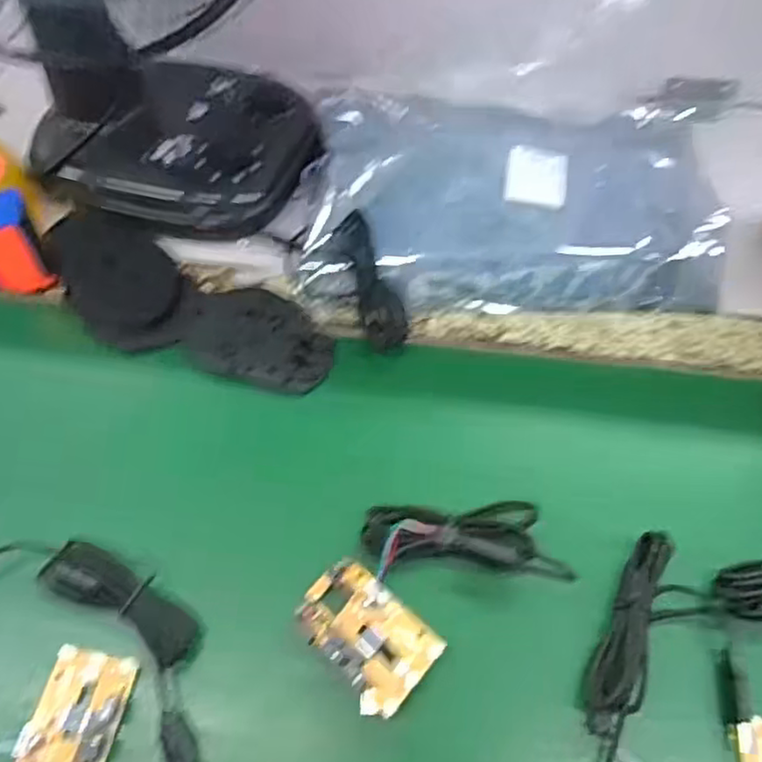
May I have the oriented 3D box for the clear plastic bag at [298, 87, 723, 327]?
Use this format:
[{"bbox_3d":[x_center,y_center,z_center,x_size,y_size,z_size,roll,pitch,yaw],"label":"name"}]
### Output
[{"bbox_3d":[0.092,-0.135,0.490,0.281,0.046,0.186,3,58,5],"label":"clear plastic bag"}]

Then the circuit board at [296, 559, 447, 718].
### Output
[{"bbox_3d":[-0.009,0.133,0.354,0.075,0.016,0.049,39,68,24],"label":"circuit board"}]

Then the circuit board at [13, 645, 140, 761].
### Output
[{"bbox_3d":[-0.159,0.181,0.337,0.047,0.008,0.079,5,58,6],"label":"circuit board"}]

